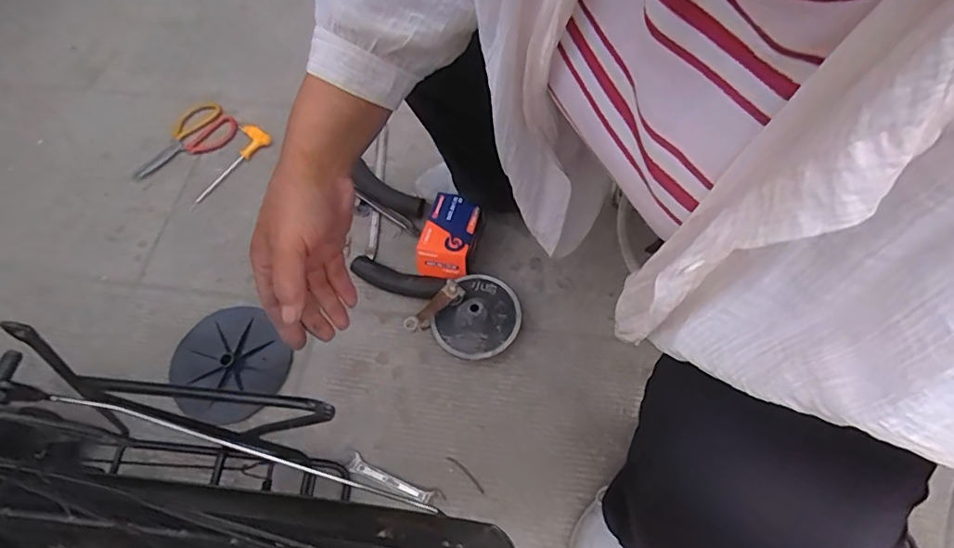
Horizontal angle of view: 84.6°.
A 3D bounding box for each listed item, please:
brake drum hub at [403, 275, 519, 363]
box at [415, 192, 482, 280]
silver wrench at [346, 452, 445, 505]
[{"bbox_3d":[-0.005,0.059,0.752,0.127,0.064,0.129,-1,65,2],"label":"brake drum hub"},{"bbox_3d":[-0.039,-0.058,0.809,0.079,0.057,0.131,12,66,8],"label":"box"},{"bbox_3d":[-0.106,0.269,0.680,0.129,0.010,0.022,20,67,12],"label":"silver wrench"}]

